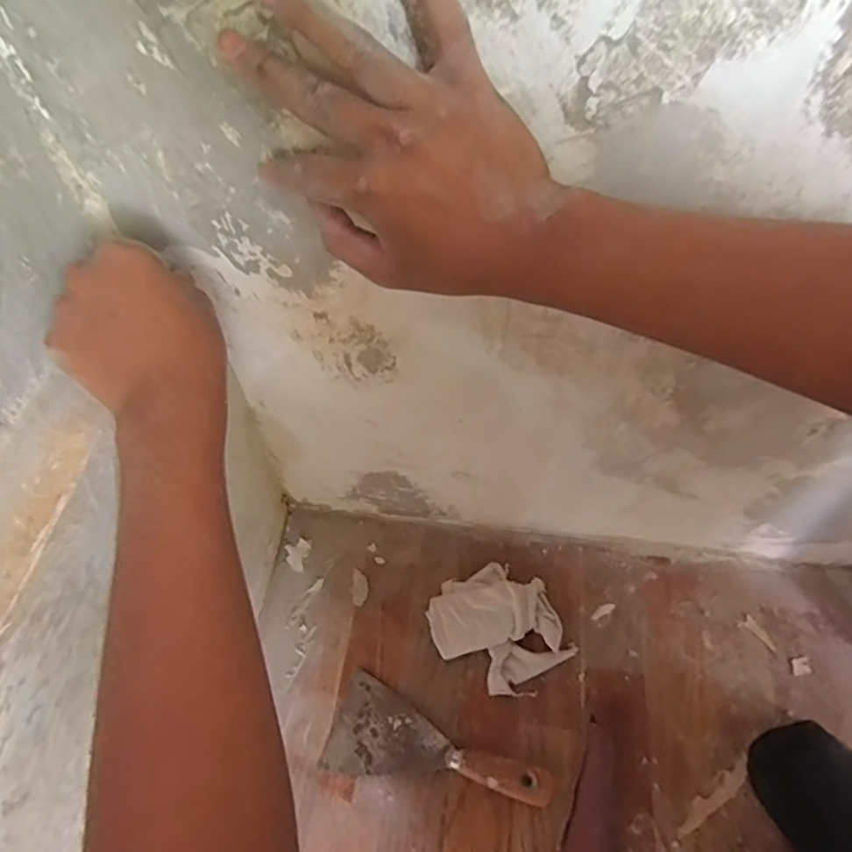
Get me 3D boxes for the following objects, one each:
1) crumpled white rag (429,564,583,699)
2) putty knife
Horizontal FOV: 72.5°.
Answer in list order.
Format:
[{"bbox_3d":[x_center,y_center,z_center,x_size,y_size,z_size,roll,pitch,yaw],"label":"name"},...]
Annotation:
[{"bbox_3d":[0.070,0.195,0.565,0.121,0.034,0.115,-20,57,-10],"label":"crumpled white rag"},{"bbox_3d":[0.010,0.291,0.515,0.196,0.018,0.081,15,58,13],"label":"putty knife"}]

